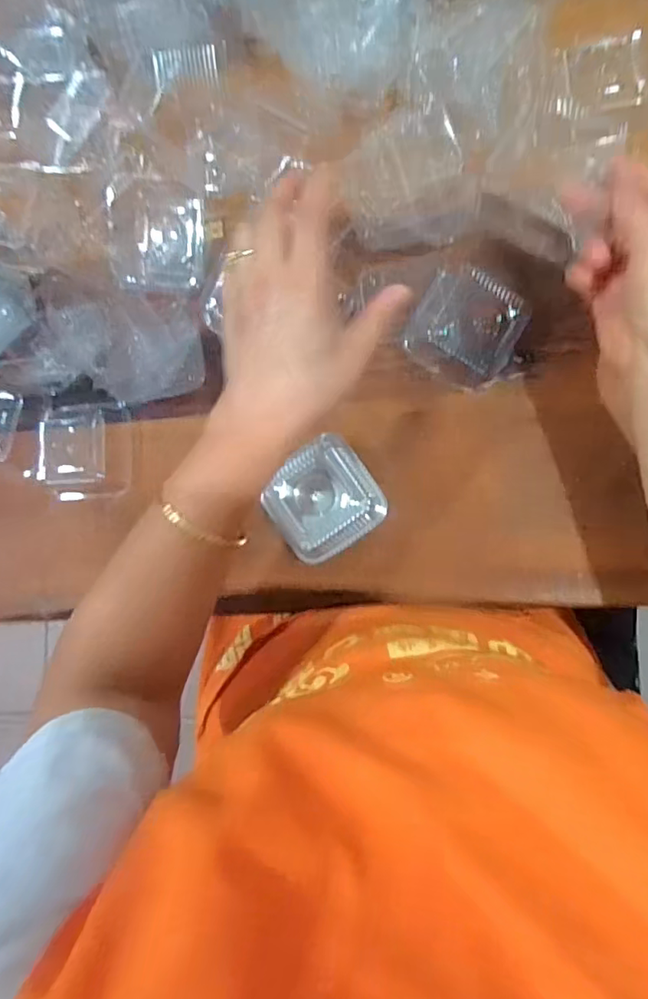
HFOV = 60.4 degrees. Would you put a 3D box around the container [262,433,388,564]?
[{"bbox_3d":[0.001,0.000,0.452,0.080,0.066,0.080,-35,88,8],"label":"container"}]

